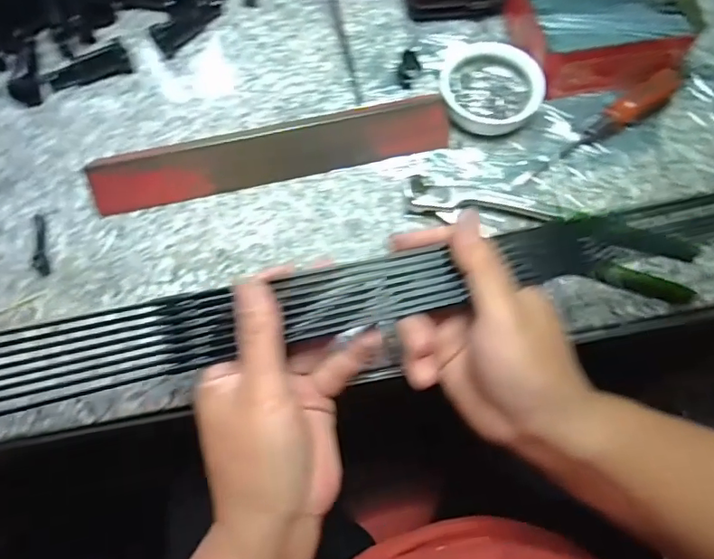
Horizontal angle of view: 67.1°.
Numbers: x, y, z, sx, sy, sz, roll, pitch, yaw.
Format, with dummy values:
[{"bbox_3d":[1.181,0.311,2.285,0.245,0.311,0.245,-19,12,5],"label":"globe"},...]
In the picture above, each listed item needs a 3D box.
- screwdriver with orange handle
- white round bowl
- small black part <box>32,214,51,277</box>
[{"bbox_3d":[0.186,-0.116,0.395,0.125,0.026,0.019,-34,72,-12],"label":"screwdriver with orange handle"},{"bbox_3d":[0.099,-0.140,0.402,0.073,0.031,0.065,20,70,8],"label":"white round bowl"},{"bbox_3d":[-0.220,-0.024,0.374,0.008,0.007,0.046,-14,69,-5],"label":"small black part"}]

